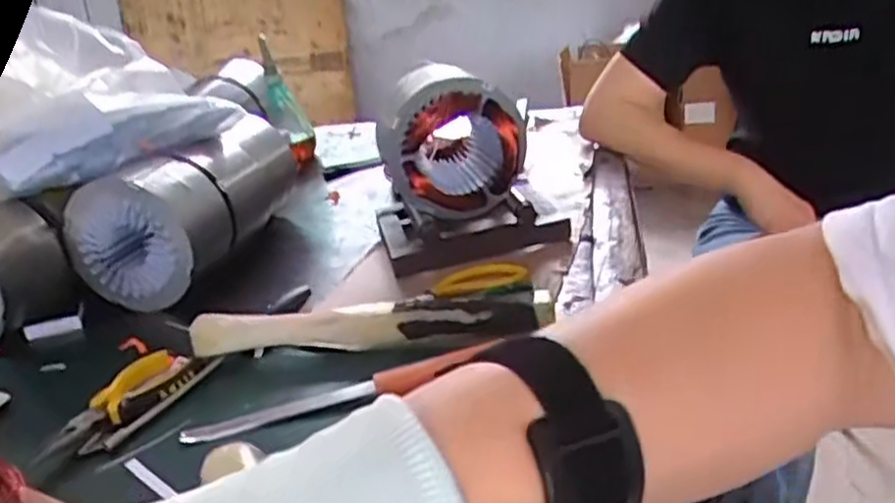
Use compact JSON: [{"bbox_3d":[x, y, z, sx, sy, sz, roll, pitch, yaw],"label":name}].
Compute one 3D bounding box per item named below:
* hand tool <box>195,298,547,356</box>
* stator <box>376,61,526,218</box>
[{"bbox_3d":[-0.079,0.068,0.661,0.313,0.046,0.028,-4,25,6],"label":"hand tool"},{"bbox_3d":[0.002,-0.133,0.864,0.158,0.149,0.104,-16,27,-17],"label":"stator"}]

